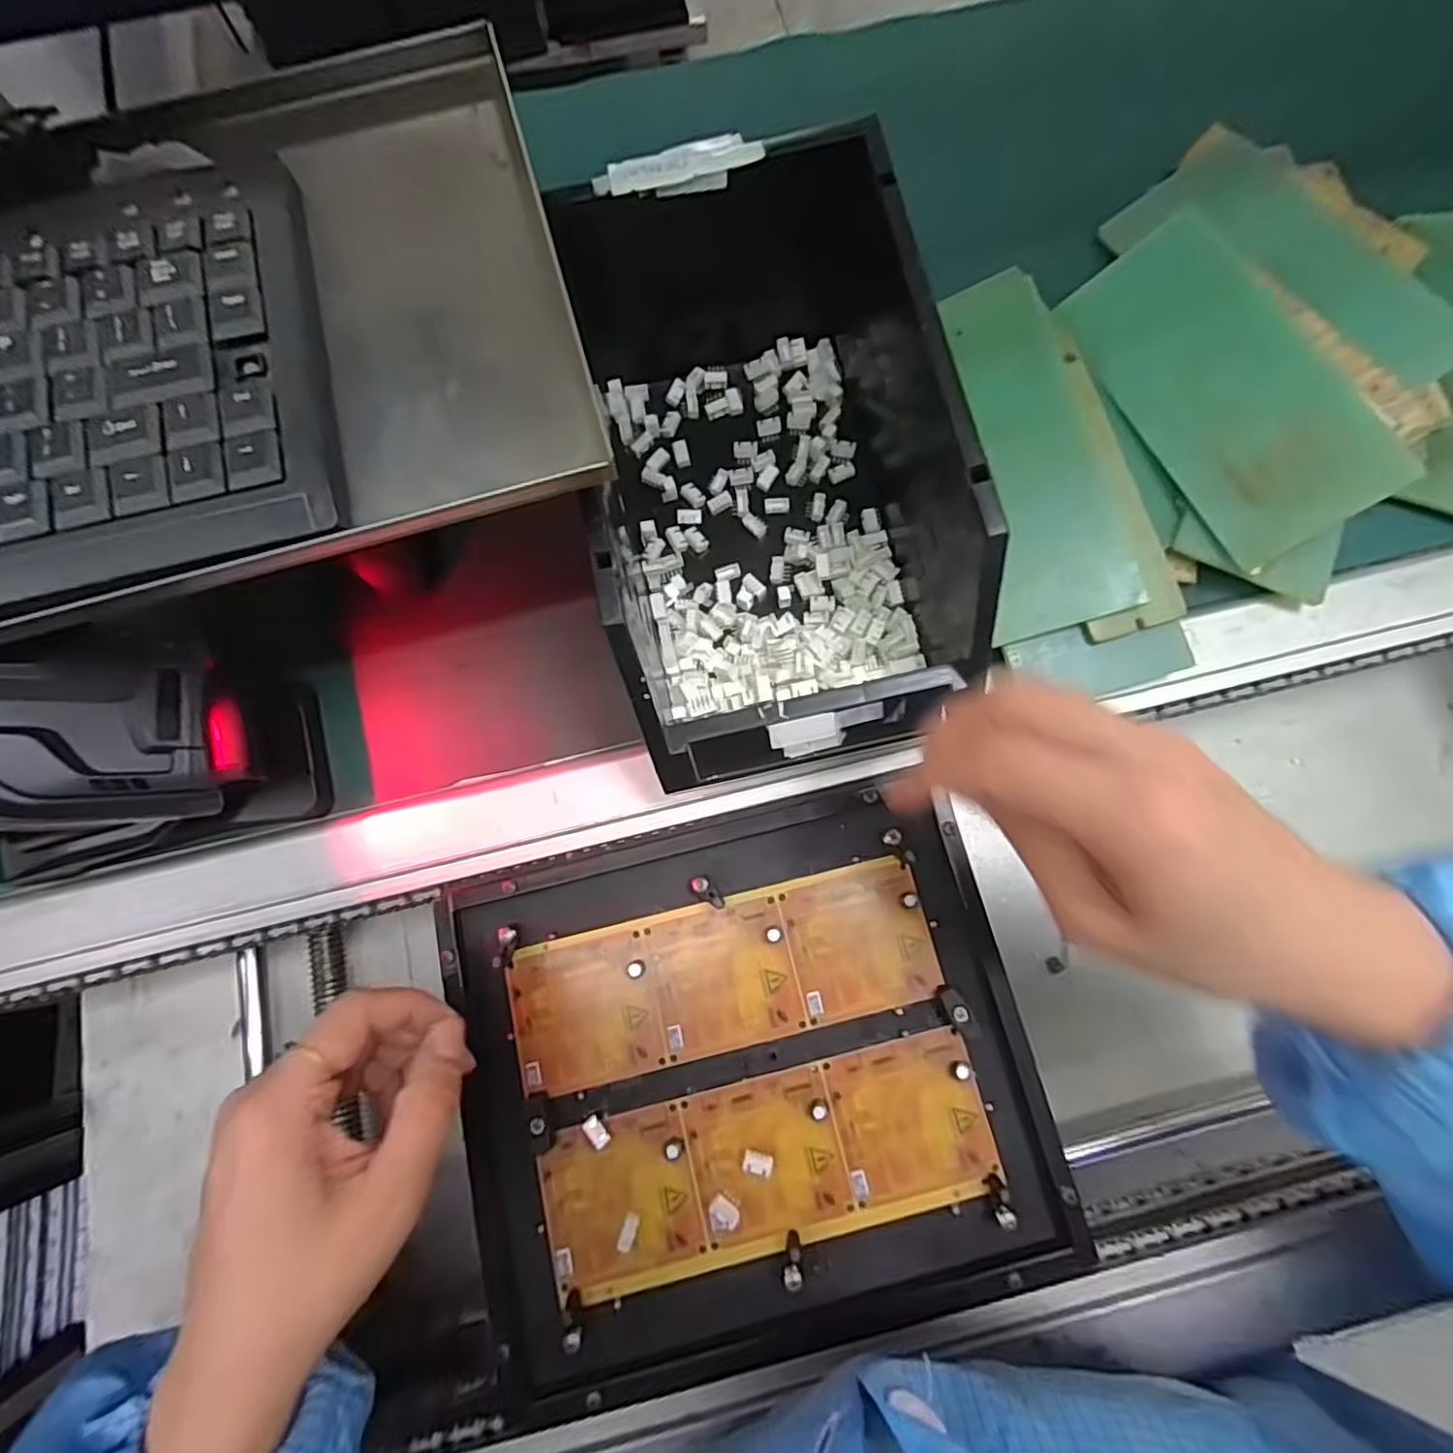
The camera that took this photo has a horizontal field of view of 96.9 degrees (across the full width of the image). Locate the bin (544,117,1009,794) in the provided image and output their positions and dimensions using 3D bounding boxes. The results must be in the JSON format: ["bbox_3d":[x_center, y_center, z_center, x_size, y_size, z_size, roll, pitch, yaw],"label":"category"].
[{"bbox_3d":[0.023,-0.115,0.315,0.174,0.116,0.252,-12,77,-2],"label":"bin"}]

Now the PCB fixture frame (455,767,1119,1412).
[{"bbox_3d":[0.010,0.164,0.313,0.261,0.016,0.236,-13,77,-2],"label":"PCB fixture frame"}]

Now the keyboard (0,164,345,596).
[{"bbox_3d":[-0.274,-0.103,0.208,0.274,0.020,0.146,-15,77,-2],"label":"keyboard"}]

